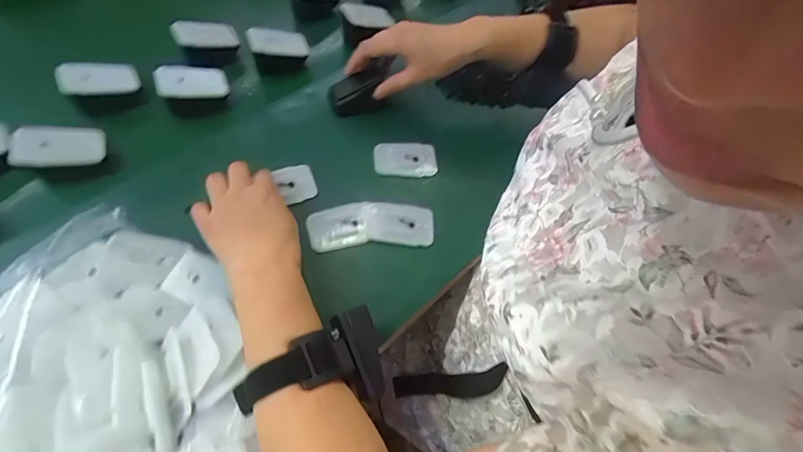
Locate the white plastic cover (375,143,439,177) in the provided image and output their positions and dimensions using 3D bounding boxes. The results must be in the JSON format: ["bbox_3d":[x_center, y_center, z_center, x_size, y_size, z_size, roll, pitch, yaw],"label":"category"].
[{"bbox_3d":[0.005,-0.079,0.460,0.072,0.011,0.044,-1,54,-6],"label":"white plastic cover"}]

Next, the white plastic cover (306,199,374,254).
[{"bbox_3d":[-0.061,-0.001,0.404,0.069,0.013,0.048,-13,56,-14],"label":"white plastic cover"}]

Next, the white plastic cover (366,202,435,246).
[{"bbox_3d":[-0.001,-0.002,0.410,0.069,0.004,0.043,4,69,-6],"label":"white plastic cover"}]

